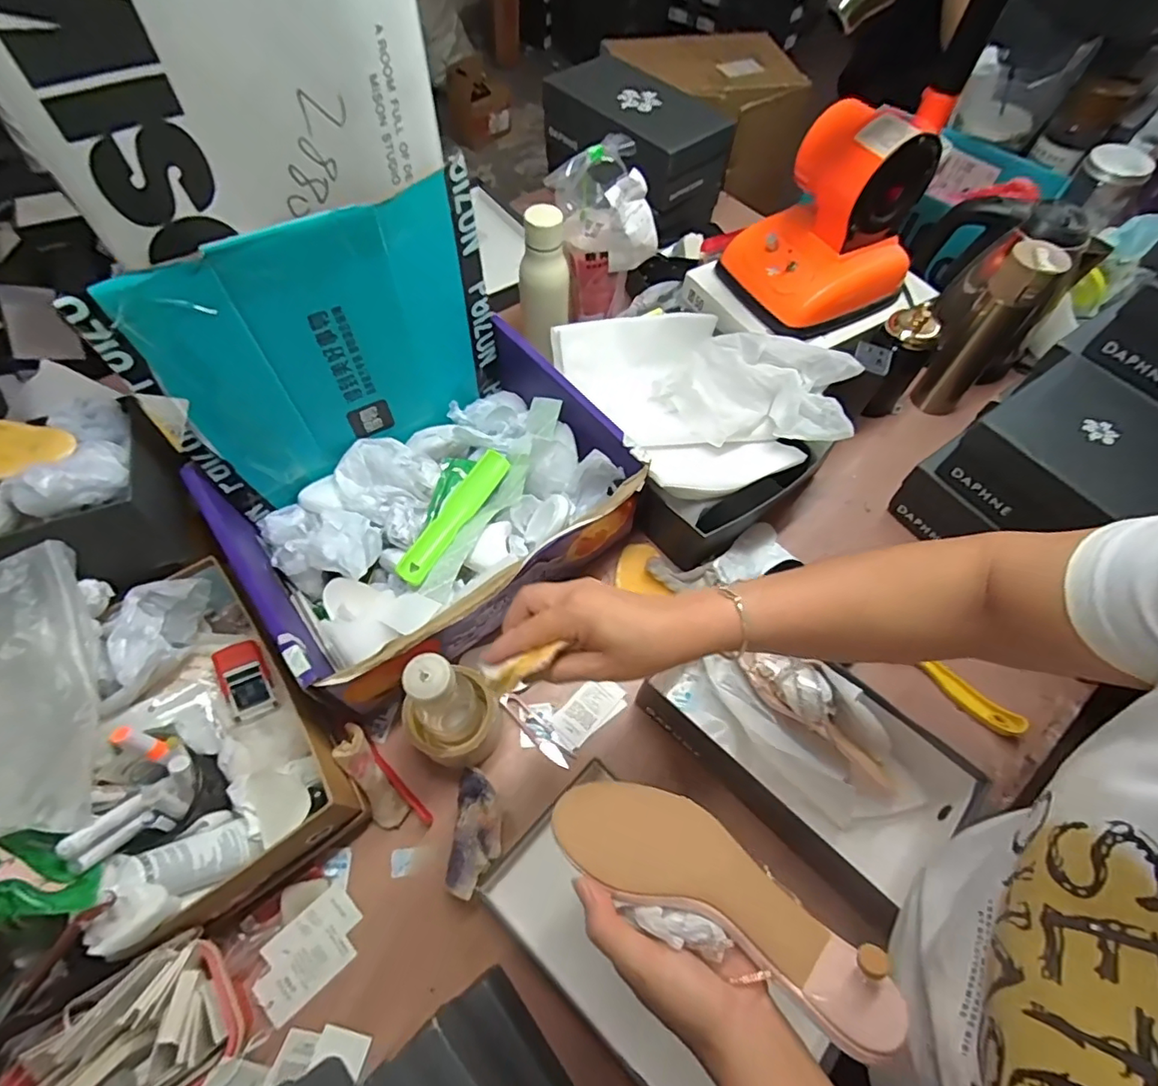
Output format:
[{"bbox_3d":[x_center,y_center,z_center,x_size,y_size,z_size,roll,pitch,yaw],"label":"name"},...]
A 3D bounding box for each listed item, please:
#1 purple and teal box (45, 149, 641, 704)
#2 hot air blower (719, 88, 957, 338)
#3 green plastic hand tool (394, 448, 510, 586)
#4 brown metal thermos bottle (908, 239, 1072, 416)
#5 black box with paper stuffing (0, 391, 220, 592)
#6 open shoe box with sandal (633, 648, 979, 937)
[{"bbox_3d":[-0.165,-0.095,0.567,0.394,0.302,0.316,-34,68,-19],"label":"purple and teal box"},{"bbox_3d":[0.327,-0.418,0.717,0.221,0.200,0.172,-29,66,-17],"label":"hot air blower"},{"bbox_3d":[-0.144,-0.034,0.650,0.035,0.014,0.187,27,64,12],"label":"green plastic hand tool"},{"bbox_3d":[0.546,-0.280,0.774,0.068,0.239,0.080,39,67,17],"label":"brown metal thermos bottle"},{"bbox_3d":[-0.542,-0.022,0.514,0.305,0.130,0.181,-21,64,-13],"label":"black box with paper stuffing"},{"bbox_3d":[0.227,0.205,0.580,0.296,0.081,0.156,39,67,17],"label":"open shoe box with sandal"}]

